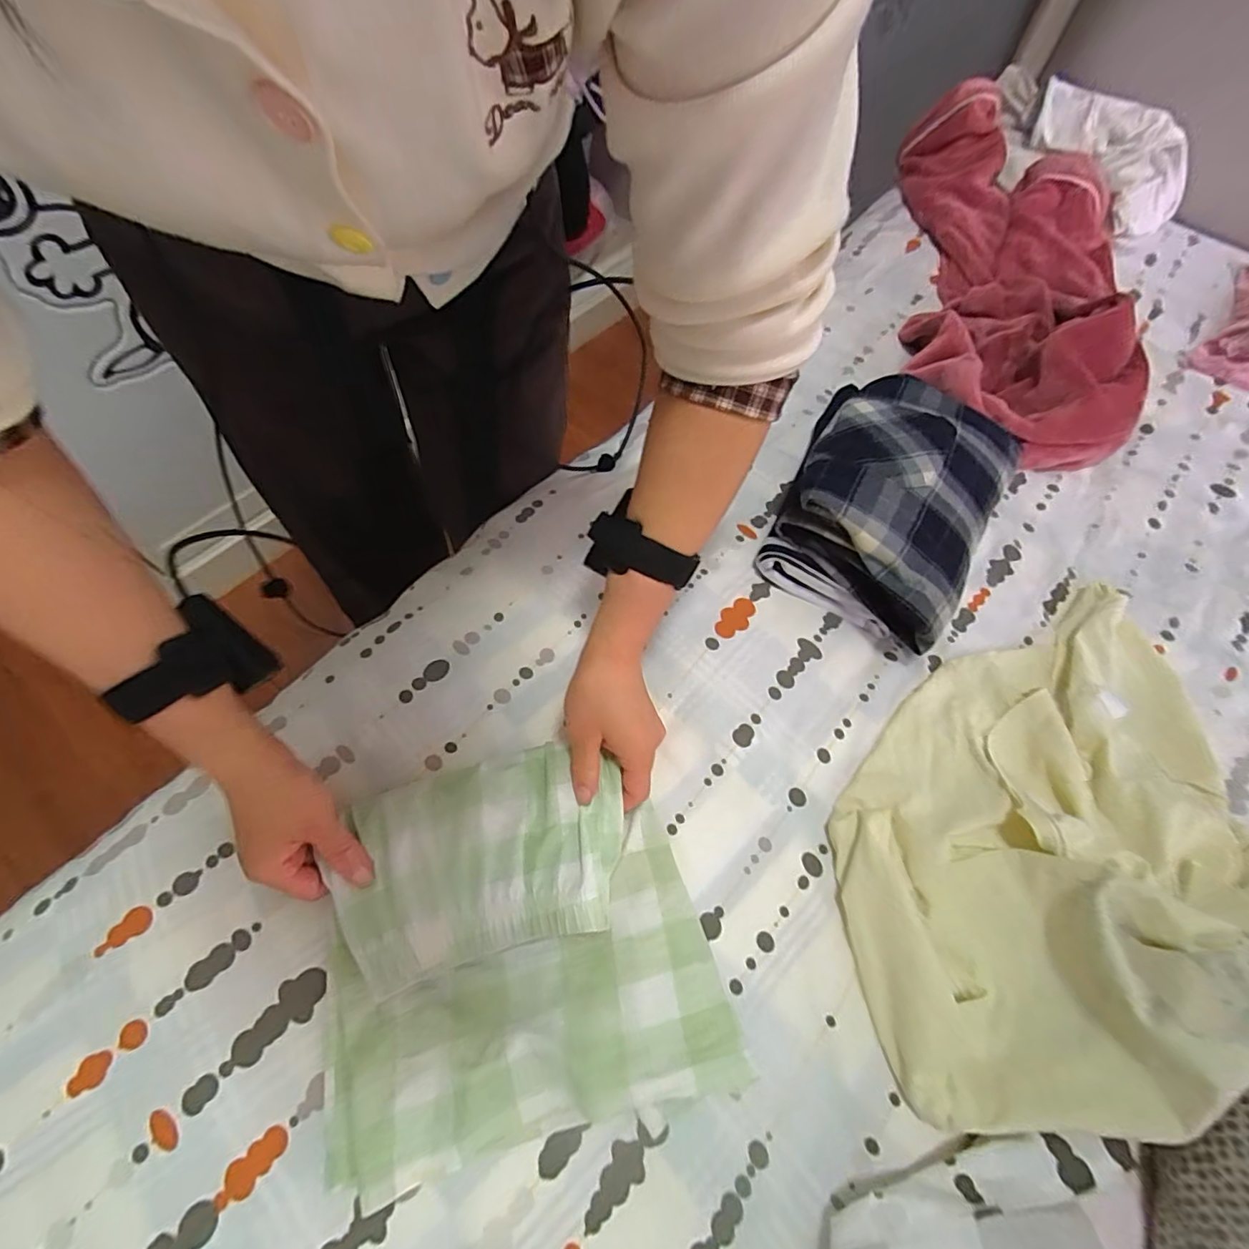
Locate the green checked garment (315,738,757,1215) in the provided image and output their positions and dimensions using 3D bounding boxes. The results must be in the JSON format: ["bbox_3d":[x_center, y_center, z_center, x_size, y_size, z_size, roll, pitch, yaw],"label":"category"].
[{"bbox_3d":[-0.071,0.198,0.360,0.235,0.037,0.217,-13,63,-10],"label":"green checked garment"}]

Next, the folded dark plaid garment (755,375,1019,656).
[{"bbox_3d":[0.249,-0.126,0.517,0.171,0.097,0.258,31,64,13],"label":"folded dark plaid garment"}]

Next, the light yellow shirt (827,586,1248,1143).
[{"bbox_3d":[0.335,0.141,0.398,0.413,0.100,0.287,-21,65,-14],"label":"light yellow shirt"}]

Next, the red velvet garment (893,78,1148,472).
[{"bbox_3d":[0.514,-0.478,0.727,0.265,0.094,0.715,16,62,5],"label":"red velvet garment"}]

